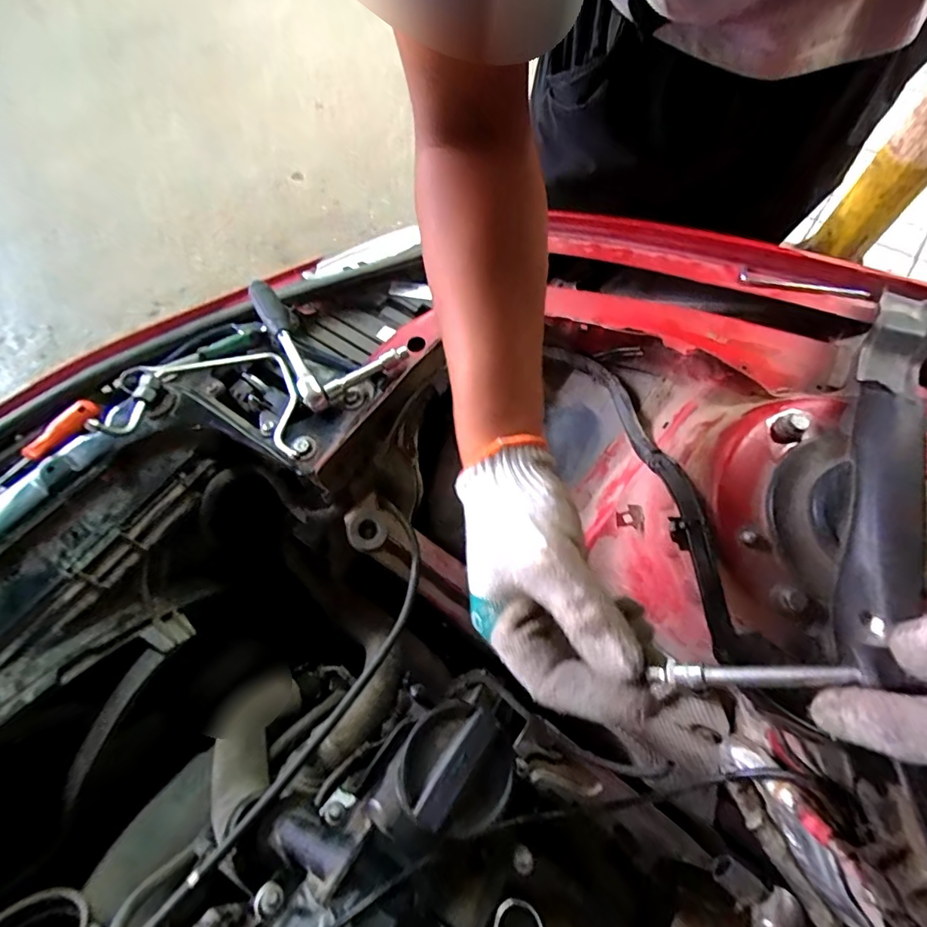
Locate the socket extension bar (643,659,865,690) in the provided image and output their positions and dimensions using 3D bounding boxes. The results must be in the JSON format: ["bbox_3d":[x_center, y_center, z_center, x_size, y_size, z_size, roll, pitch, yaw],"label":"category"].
[{"bbox_3d":[0.121,0.089,0.202,0.073,0.006,0.009,-14,61,31],"label":"socket extension bar"}]

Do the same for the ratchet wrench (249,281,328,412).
[{"bbox_3d":[-0.190,-0.127,0.518,0.026,0.041,0.184,-26,67,-10],"label":"ratchet wrench"}]

